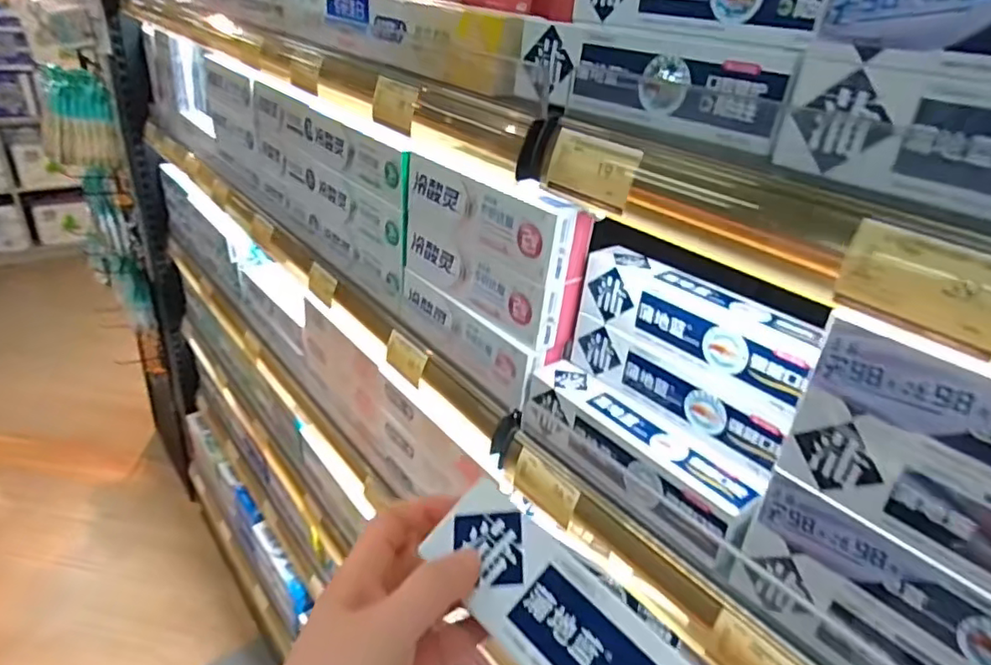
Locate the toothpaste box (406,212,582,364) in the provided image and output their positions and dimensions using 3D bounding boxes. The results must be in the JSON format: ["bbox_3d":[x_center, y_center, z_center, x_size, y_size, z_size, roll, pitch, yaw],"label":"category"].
[{"bbox_3d":[-0.017,-0.049,0.550,0.034,0.067,0.200,-22,39,-40],"label":"toothpaste box"}]

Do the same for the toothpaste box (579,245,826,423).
[{"bbox_3d":[0.142,-0.008,0.431,0.035,0.054,0.177,-18,37,-36],"label":"toothpaste box"}]

